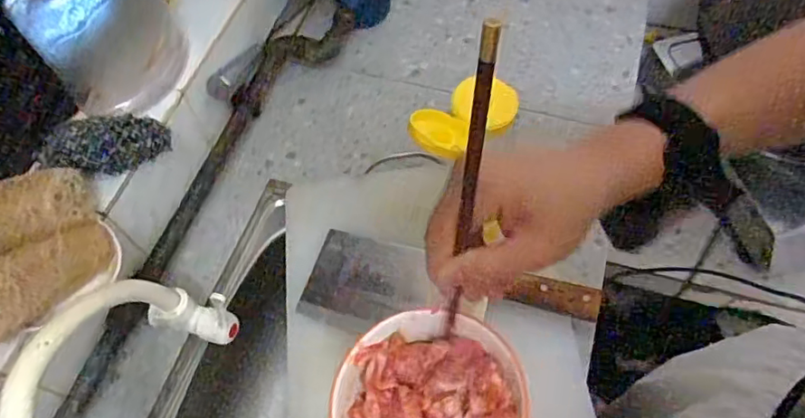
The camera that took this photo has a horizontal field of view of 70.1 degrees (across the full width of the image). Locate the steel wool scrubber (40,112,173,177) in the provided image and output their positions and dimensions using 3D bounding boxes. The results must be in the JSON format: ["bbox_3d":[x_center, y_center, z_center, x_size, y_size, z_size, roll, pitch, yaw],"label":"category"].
[{"bbox_3d":[-0.267,-0.061,0.521,0.108,0.048,0.043,-11,61,-30],"label":"steel wool scrubber"}]

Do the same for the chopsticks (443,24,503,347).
[{"bbox_3d":[0.034,0.003,0.298,0.011,0.201,0.018,2,37,-2],"label":"chopsticks"}]

